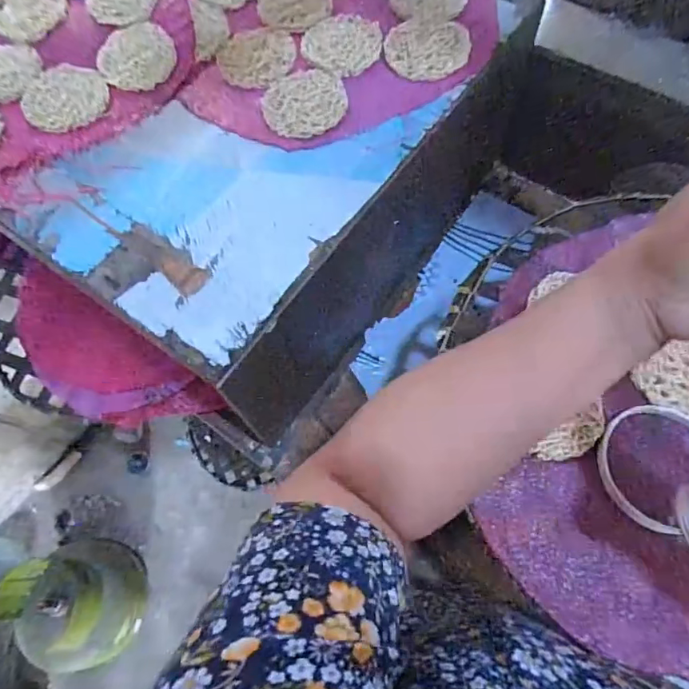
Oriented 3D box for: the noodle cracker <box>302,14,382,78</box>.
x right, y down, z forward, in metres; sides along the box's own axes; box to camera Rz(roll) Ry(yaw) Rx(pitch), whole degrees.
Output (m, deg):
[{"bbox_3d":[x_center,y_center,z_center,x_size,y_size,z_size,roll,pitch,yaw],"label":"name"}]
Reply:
[{"bbox_3d":[-0.002,-0.300,0.500,0.076,0.005,0.077,-2,68,4],"label":"noodle cracker"}]

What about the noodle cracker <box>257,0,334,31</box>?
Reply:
[{"bbox_3d":[-0.054,-0.363,0.533,0.077,0.006,0.086,-30,69,-8],"label":"noodle cracker"}]

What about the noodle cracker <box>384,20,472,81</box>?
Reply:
[{"bbox_3d":[0.081,-0.288,0.492,0.080,0.010,0.073,3,68,6],"label":"noodle cracker"}]

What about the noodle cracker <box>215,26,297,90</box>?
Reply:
[{"bbox_3d":[-0.087,-0.289,0.502,0.075,0.007,0.075,-2,68,4],"label":"noodle cracker"}]

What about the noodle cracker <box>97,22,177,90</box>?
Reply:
[{"bbox_3d":[-0.208,-0.290,0.505,0.074,0.012,0.076,-2,68,4],"label":"noodle cracker"}]

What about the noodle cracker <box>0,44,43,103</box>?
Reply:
[{"bbox_3d":[-0.345,-0.275,0.505,0.076,0.004,0.075,-2,68,4],"label":"noodle cracker"}]

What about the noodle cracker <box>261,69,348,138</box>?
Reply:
[{"bbox_3d":[-0.037,-0.230,0.472,0.077,0.011,0.075,-2,68,4],"label":"noodle cracker"}]

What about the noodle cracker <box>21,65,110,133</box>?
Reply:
[{"bbox_3d":[-0.272,-0.241,0.488,0.074,0.004,0.079,-2,68,4],"label":"noodle cracker"}]

